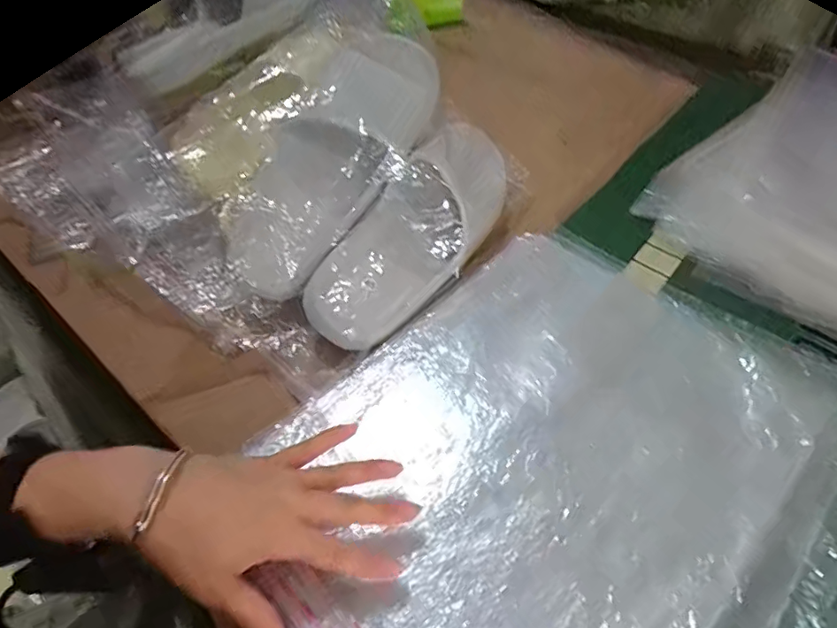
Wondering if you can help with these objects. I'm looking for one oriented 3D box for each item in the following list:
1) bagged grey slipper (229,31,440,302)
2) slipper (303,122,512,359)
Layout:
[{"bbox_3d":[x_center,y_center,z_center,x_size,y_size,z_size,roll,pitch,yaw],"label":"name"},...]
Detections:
[{"bbox_3d":[-0.080,-0.142,0.470,0.087,0.100,0.275,33,87,29],"label":"bagged grey slipper"},{"bbox_3d":[0.005,-0.082,0.499,0.108,0.054,0.285,44,67,-15],"label":"slipper"}]

